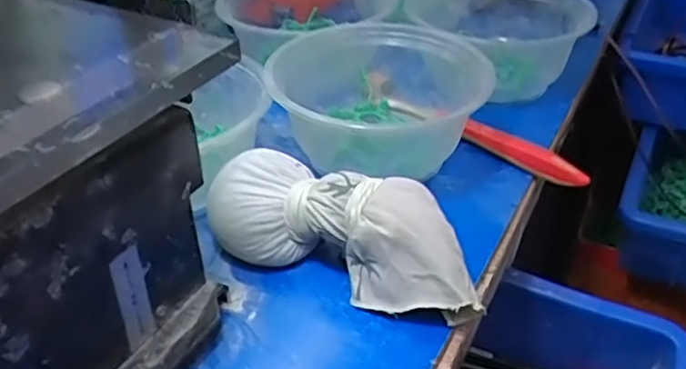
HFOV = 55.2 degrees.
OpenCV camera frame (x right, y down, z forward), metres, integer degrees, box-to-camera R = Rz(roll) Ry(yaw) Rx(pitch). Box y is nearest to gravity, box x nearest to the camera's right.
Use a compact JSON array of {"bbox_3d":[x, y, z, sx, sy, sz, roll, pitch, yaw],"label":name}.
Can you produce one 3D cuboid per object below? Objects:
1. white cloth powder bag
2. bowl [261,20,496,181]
[{"bbox_3d":[0.000,0.023,0.332,0.141,0.051,0.048,15,39,19],"label":"white cloth powder bag"},{"bbox_3d":[0.023,-0.048,0.420,0.132,0.062,0.126,8,37,10],"label":"bowl"}]

